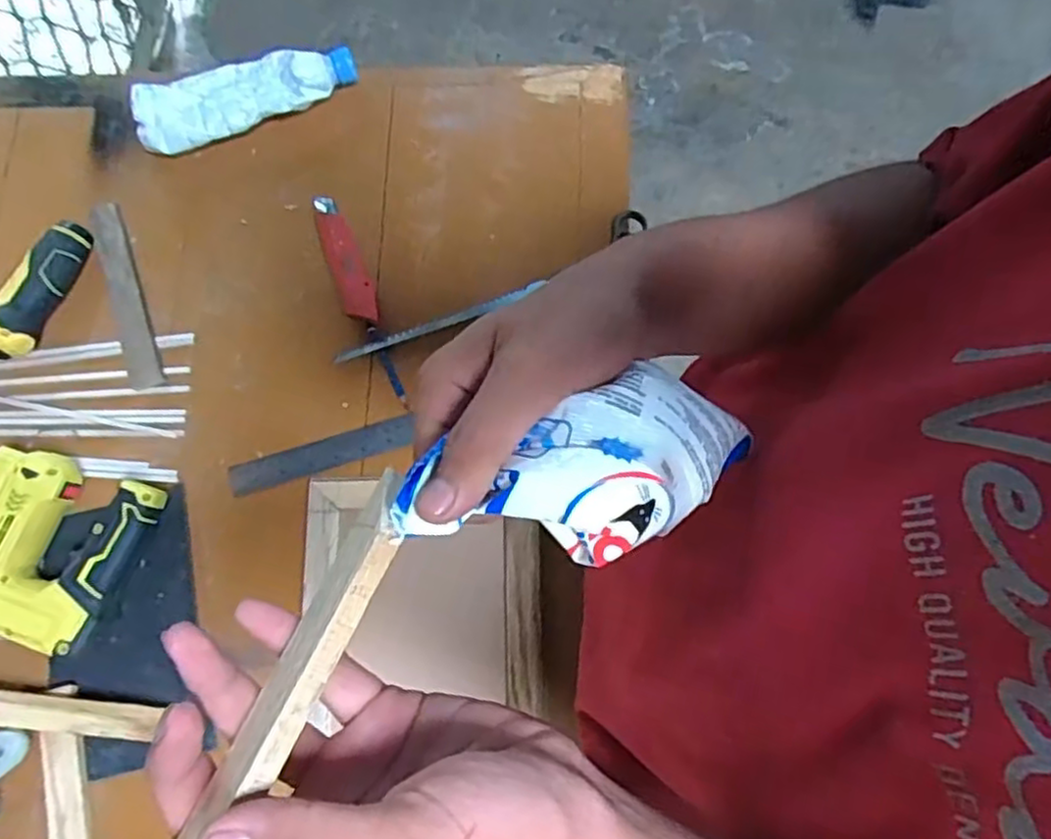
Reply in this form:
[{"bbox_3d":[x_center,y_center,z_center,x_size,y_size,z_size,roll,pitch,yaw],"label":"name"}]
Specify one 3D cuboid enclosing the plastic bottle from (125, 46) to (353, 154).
[{"bbox_3d":[-0.284,-0.333,0.706,0.220,0.035,0.072,-19,77,-5],"label":"plastic bottle"}]

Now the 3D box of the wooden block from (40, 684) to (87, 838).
[{"bbox_3d":[-0.376,0.310,0.569,0.034,0.011,0.175,-16,78,-2],"label":"wooden block"}]

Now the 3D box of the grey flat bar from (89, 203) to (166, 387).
[{"bbox_3d":[-0.389,-0.121,0.679,0.031,0.005,0.194,-19,79,-8],"label":"grey flat bar"}]

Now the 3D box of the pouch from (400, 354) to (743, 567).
[{"bbox_3d":[0.028,0.019,0.264,0.147,0.034,0.061,-16,76,-19],"label":"pouch"}]

